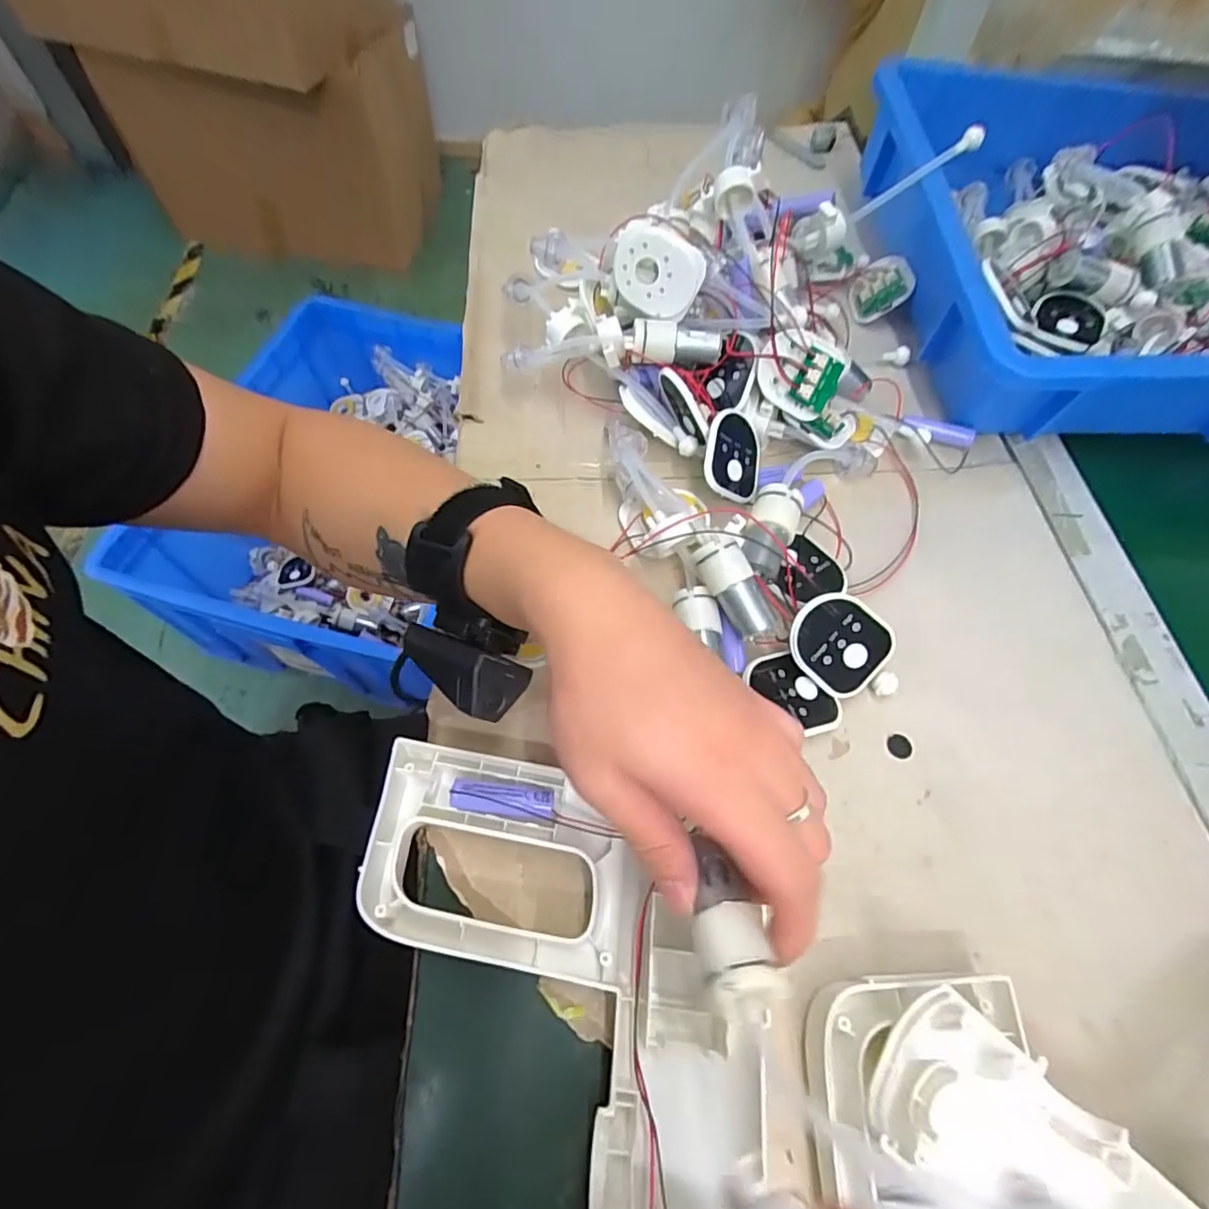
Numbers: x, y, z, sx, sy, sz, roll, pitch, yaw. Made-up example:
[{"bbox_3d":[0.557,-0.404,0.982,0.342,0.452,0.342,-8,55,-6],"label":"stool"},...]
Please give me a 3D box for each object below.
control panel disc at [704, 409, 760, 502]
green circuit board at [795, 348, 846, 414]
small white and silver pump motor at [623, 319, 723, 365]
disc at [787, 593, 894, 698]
[{"bbox_3d":[0.086,-0.096,0.376,0.054,0.007,0.059,13,79,-41],"label":"control panel disc"},{"bbox_3d":[0.141,-0.146,0.381,0.032,0.033,0.006,15,14,-28],"label":"green circuit board"},{"bbox_3d":[0.045,-0.172,0.384,0.063,0.020,0.021,-1,62,-4],"label":"small white and silver pump motor"},{"bbox_3d":[0.131,0.022,0.322,0.058,0.004,0.050,38,95,-10],"label":"disc"}]

